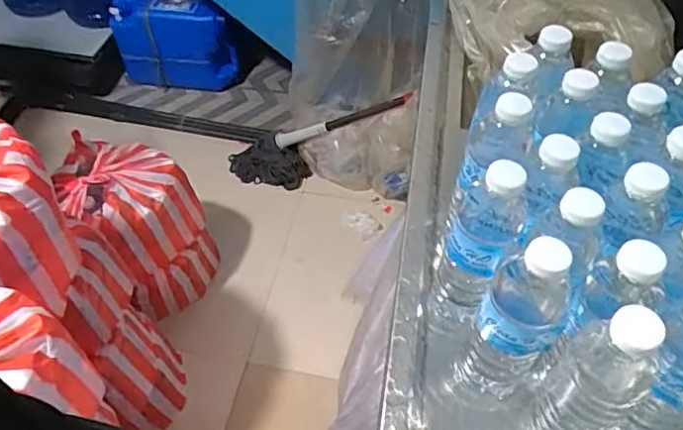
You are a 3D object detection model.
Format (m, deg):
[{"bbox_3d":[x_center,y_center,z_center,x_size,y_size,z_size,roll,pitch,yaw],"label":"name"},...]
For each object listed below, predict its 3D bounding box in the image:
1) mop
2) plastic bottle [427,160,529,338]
[{"bbox_3d":[-0.061,-0.246,1.846,0.659,0.133,0.189,-22,47,23],"label":"mop"},{"bbox_3d":[0.123,0.036,0.536,0.064,0.210,0.062,15,53,13],"label":"plastic bottle"}]

